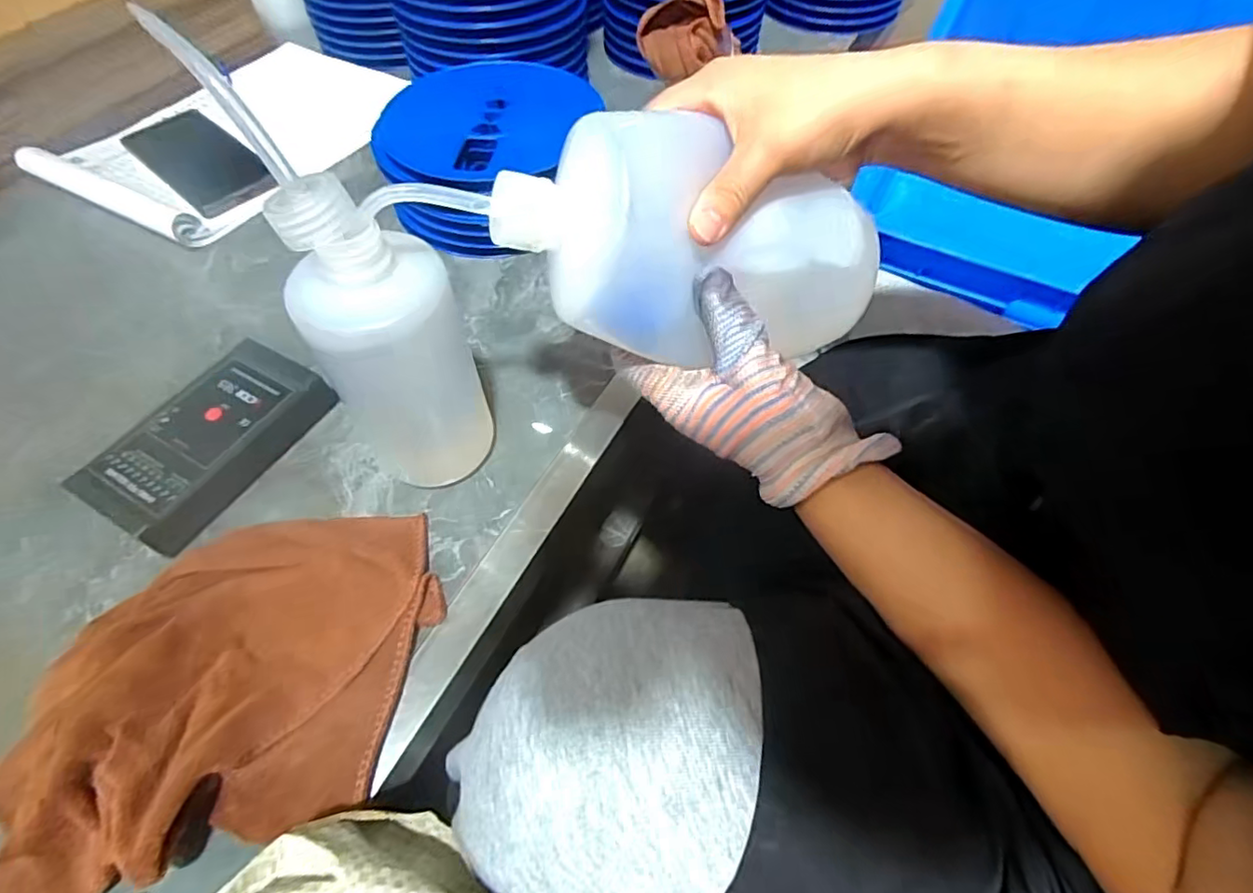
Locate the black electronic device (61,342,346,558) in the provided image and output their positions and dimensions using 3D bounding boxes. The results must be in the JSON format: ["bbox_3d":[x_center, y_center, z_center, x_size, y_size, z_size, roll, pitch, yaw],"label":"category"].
[{"bbox_3d":[-0.250,-0.002,0.363,0.073,0.031,0.127,27,60,16],"label":"black electronic device"}]

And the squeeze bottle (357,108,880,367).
[{"bbox_3d":[0.011,-0.100,0.286,0.234,0.073,0.084,4,55,-18],"label":"squeeze bottle"}]

